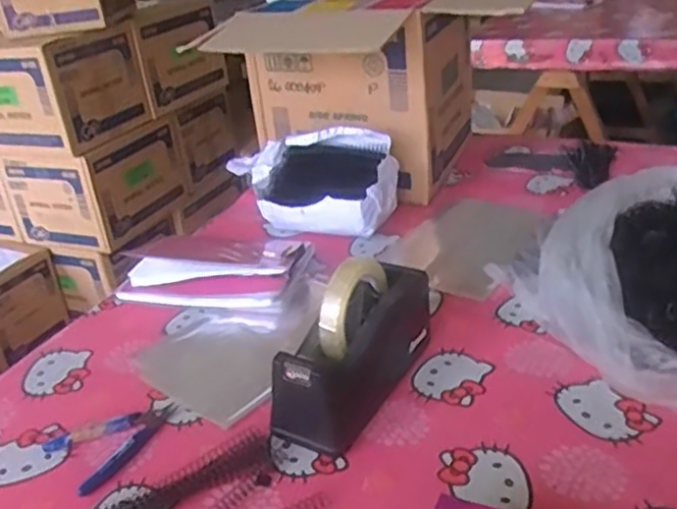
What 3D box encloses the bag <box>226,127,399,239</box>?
[{"bbox_3d":[-0.041,-0.100,1.015,0.237,0.134,0.115,9,30,25],"label":"bag"}]

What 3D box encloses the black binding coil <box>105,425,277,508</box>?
[{"bbox_3d":[-0.126,0.195,0.593,0.150,0.011,0.051,-21,31,-28],"label":"black binding coil"}]

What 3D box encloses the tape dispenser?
[{"bbox_3d":[0.017,0.080,0.666,0.077,0.124,0.188,12,31,30],"label":"tape dispenser"}]

